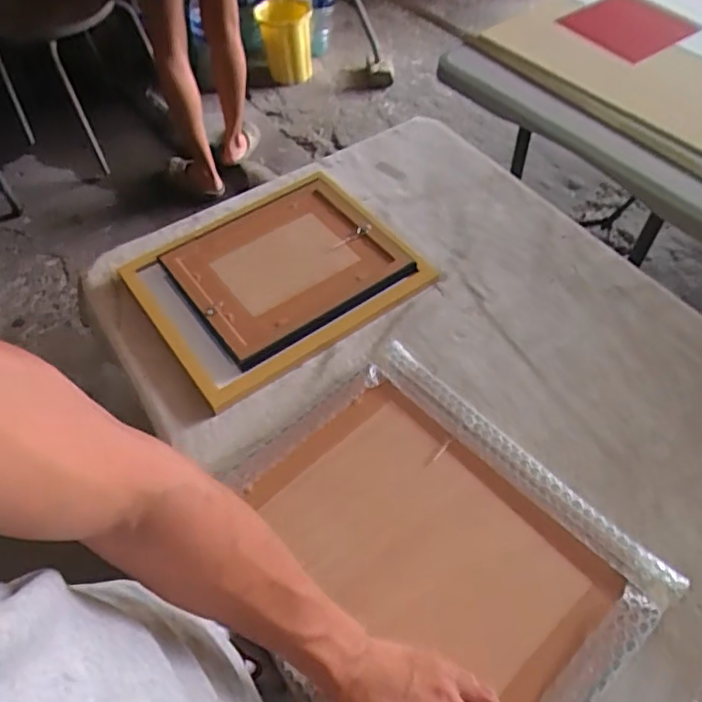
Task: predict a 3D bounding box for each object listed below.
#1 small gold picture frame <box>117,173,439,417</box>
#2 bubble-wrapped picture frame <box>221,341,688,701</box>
[{"bbox_3d":[-0.100,-0.102,0.744,0.316,0.026,0.264,-31,60,-20],"label":"small gold picture frame"},{"bbox_3d":[0.061,0.185,0.540,0.298,0.023,0.357,-37,62,-23],"label":"bubble-wrapped picture frame"}]

